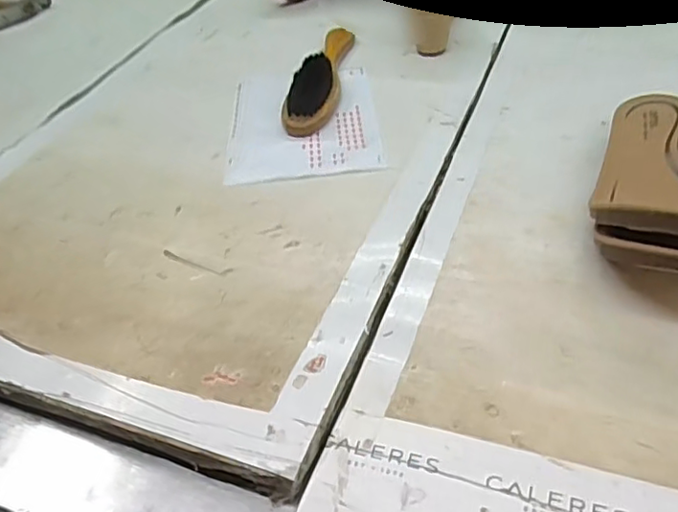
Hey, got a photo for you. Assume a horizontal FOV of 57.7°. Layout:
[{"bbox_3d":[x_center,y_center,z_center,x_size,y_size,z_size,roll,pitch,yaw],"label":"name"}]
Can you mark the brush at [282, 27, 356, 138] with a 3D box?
[{"bbox_3d":[-0.016,-0.199,0.660,0.046,0.030,0.218,5,44,11],"label":"brush"}]

